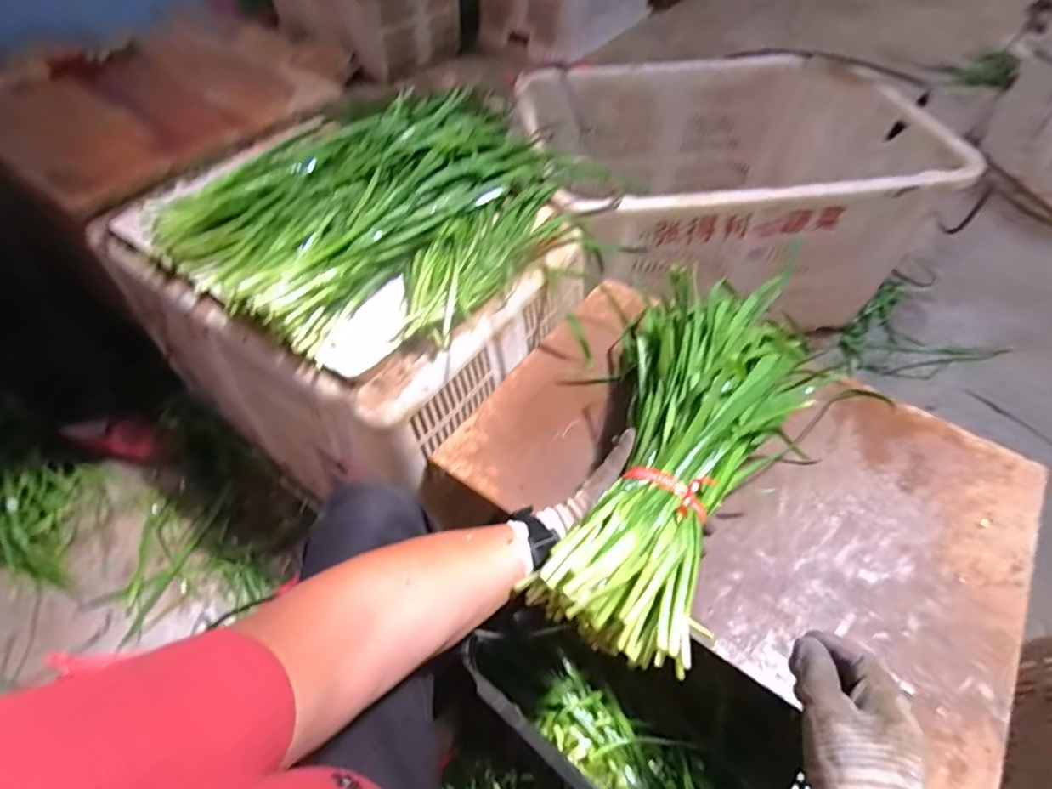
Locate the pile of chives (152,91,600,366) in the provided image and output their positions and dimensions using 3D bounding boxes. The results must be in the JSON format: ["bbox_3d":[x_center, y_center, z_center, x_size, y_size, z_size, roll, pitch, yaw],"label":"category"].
[{"bbox_3d":[-0.170,-0.259,0.689,0.398,0.083,0.481,29,58,21],"label":"pile of chives"}]

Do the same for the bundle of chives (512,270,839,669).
[{"bbox_3d":[0.165,0.012,0.503,0.173,0.106,0.455,22,55,17],"label":"bundle of chives"}]

